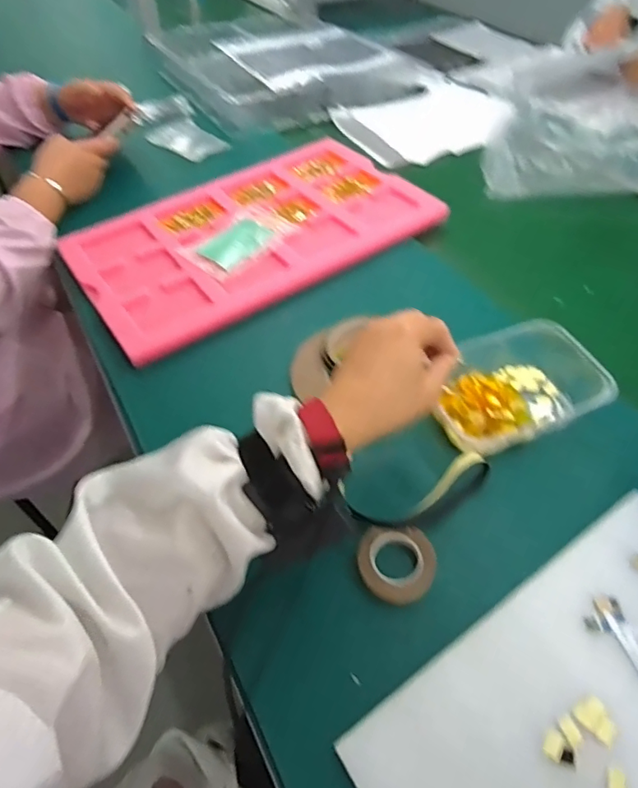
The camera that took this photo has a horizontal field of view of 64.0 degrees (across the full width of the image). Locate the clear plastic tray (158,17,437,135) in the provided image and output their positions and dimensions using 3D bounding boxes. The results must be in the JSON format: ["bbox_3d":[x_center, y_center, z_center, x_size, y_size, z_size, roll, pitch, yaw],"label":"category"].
[{"bbox_3d":[-0.084,-0.732,1.115,0.460,0.064,0.503,-29,55,-21],"label":"clear plastic tray"}]

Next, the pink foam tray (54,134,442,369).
[{"bbox_3d":[-0.101,-0.241,0.734,0.482,0.020,0.314,-31,56,-22],"label":"pink foam tray"}]

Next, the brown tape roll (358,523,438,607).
[{"bbox_3d":[0.065,0.140,0.422,0.062,0.009,0.059,-1,50,1],"label":"brown tape roll"}]

